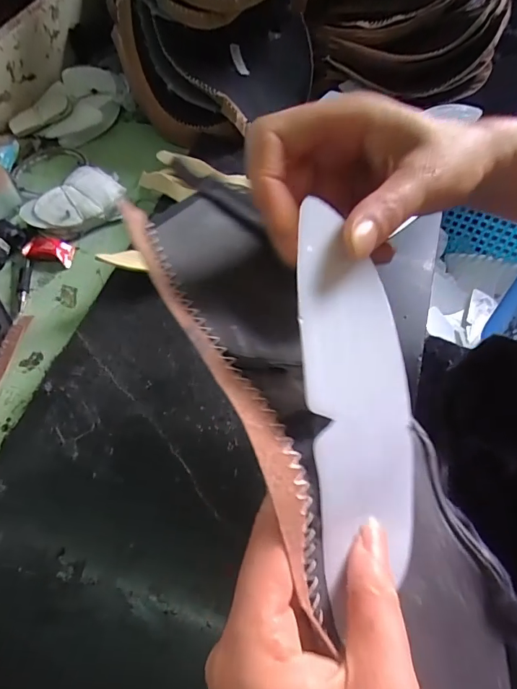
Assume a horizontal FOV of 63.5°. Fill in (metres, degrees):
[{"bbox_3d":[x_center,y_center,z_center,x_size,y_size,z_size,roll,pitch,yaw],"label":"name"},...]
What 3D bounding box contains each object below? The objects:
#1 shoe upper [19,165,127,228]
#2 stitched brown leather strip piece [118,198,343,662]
[{"bbox_3d":[-0.203,-0.159,0.457,0.106,0.023,0.064,-22,61,-13],"label":"shoe upper"},{"bbox_3d":[-0.018,0.009,0.172,0.020,0.025,0.198,-25,66,-14],"label":"stitched brown leather strip piece"}]

